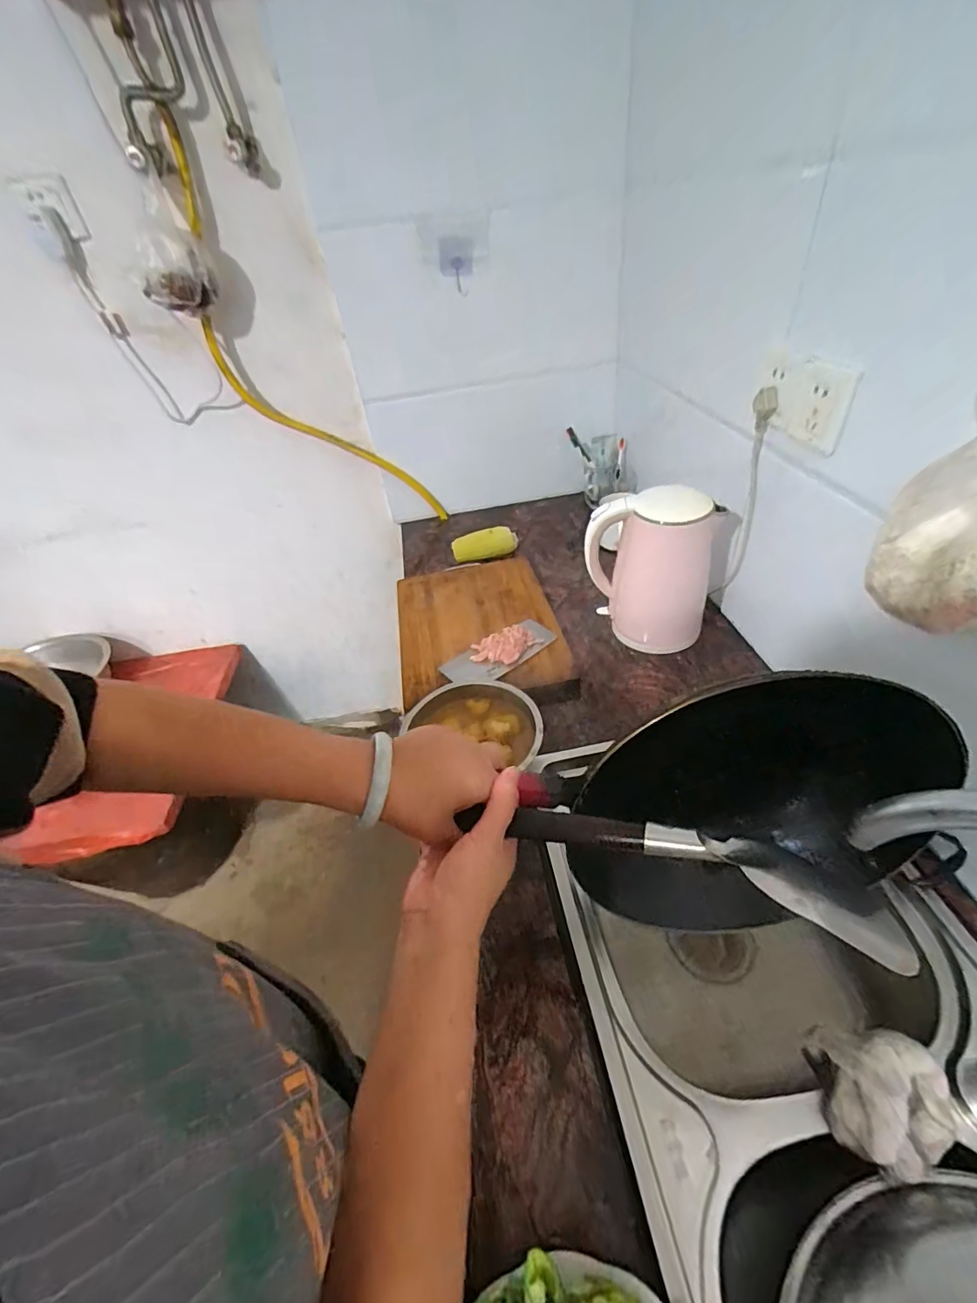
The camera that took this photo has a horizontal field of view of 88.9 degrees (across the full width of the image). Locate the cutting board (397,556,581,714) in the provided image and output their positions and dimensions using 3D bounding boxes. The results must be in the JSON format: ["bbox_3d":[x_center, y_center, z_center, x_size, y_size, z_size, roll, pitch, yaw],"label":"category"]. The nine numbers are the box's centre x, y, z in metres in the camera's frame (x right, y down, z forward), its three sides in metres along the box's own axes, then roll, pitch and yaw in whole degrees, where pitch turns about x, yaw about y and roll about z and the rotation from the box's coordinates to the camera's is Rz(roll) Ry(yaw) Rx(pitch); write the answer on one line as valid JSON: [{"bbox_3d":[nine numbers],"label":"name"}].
[{"bbox_3d":[-0.022,-0.046,0.921,0.282,0.039,0.394,-11,41,-3],"label":"cutting board"}]

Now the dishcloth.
[{"bbox_3d":[0.335,0.376,0.416,0.093,0.063,0.091,-4,41,4],"label":"dishcloth"}]

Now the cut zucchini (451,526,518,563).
[{"bbox_3d":[-0.009,-0.244,1.120,0.140,0.060,0.059,-11,41,-4],"label":"cut zucchini"}]

